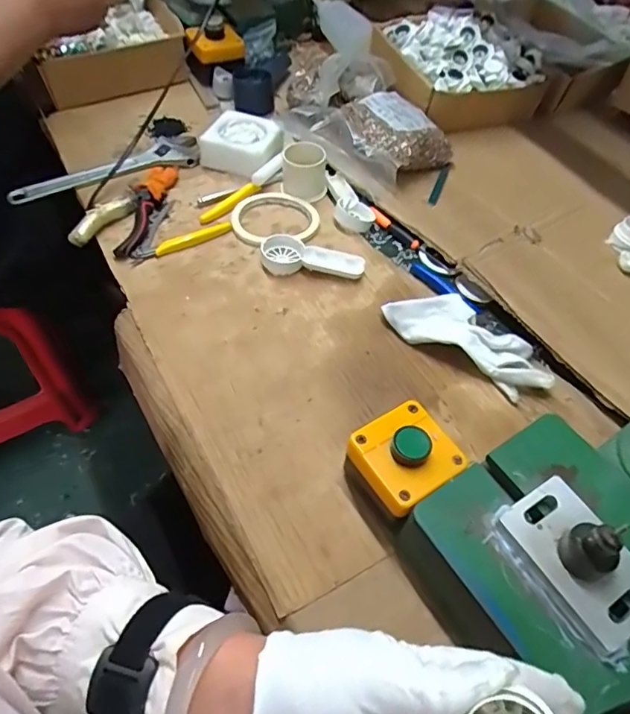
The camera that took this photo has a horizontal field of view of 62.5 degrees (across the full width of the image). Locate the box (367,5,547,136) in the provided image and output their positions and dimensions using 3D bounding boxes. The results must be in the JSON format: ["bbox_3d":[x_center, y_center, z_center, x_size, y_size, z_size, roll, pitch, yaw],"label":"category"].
[{"bbox_3d":[0.205,-0.421,0.763,0.230,0.101,0.179,-15,56,-15],"label":"box"}]

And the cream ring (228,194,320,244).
[{"bbox_3d":[-0.047,-0.163,0.604,0.101,0.016,0.097,2,53,-3],"label":"cream ring"}]

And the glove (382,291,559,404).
[{"bbox_3d":[0.149,-0.019,0.502,0.164,0.034,0.056,29,56,16],"label":"glove"}]

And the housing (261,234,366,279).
[{"bbox_3d":[-0.002,-0.108,0.567,0.110,0.018,0.040,6,53,-1],"label":"housing"}]

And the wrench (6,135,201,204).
[{"bbox_3d":[-0.244,-0.229,0.637,0.243,0.019,0.054,-32,62,-25],"label":"wrench"}]

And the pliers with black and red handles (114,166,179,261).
[{"bbox_3d":[-0.192,-0.173,0.604,0.044,0.014,0.155,2,53,-3],"label":"pliers with black and red handles"}]

